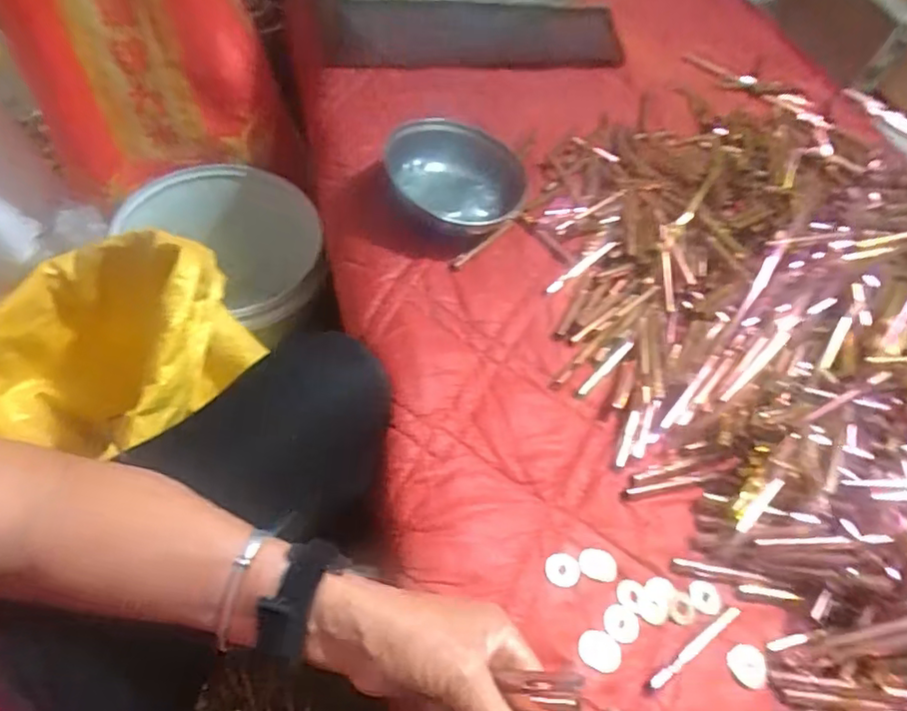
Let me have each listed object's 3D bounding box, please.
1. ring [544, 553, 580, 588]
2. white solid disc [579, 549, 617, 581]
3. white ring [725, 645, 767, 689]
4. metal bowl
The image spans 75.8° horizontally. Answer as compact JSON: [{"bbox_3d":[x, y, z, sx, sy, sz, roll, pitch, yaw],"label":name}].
[{"bbox_3d":[0.079,0.157,0.423,0.027,0.009,0.023,0,57,-10],"label":"ring"},{"bbox_3d":[0.107,0.154,0.429,0.027,0.004,0.022,10,56,-4],"label":"white solid disc"},{"bbox_3d":[0.203,0.213,0.400,0.029,0.004,0.026,1,57,-9],"label":"white ring"},{"bbox_3d":[0.004,-0.174,0.593,0.138,0.046,0.150,1,57,-2],"label":"metal bowl"}]

